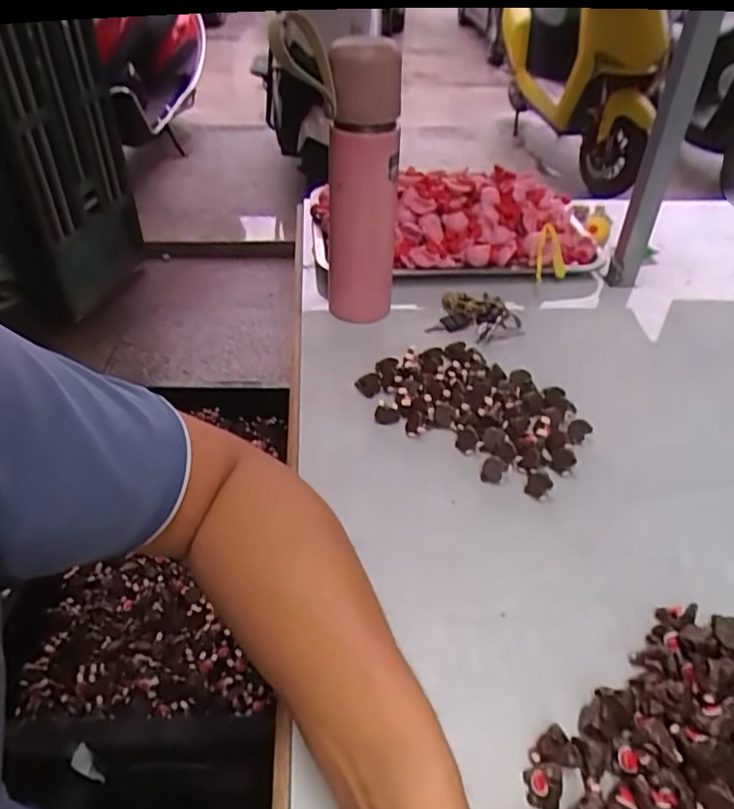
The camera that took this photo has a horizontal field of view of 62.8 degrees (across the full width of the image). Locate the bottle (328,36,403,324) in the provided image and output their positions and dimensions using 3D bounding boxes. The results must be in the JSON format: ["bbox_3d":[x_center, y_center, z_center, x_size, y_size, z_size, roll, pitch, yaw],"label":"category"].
[{"bbox_3d":[-0.006,-0.202,0.582,0.068,0.256,0.080,1,41,1],"label":"bottle"}]

